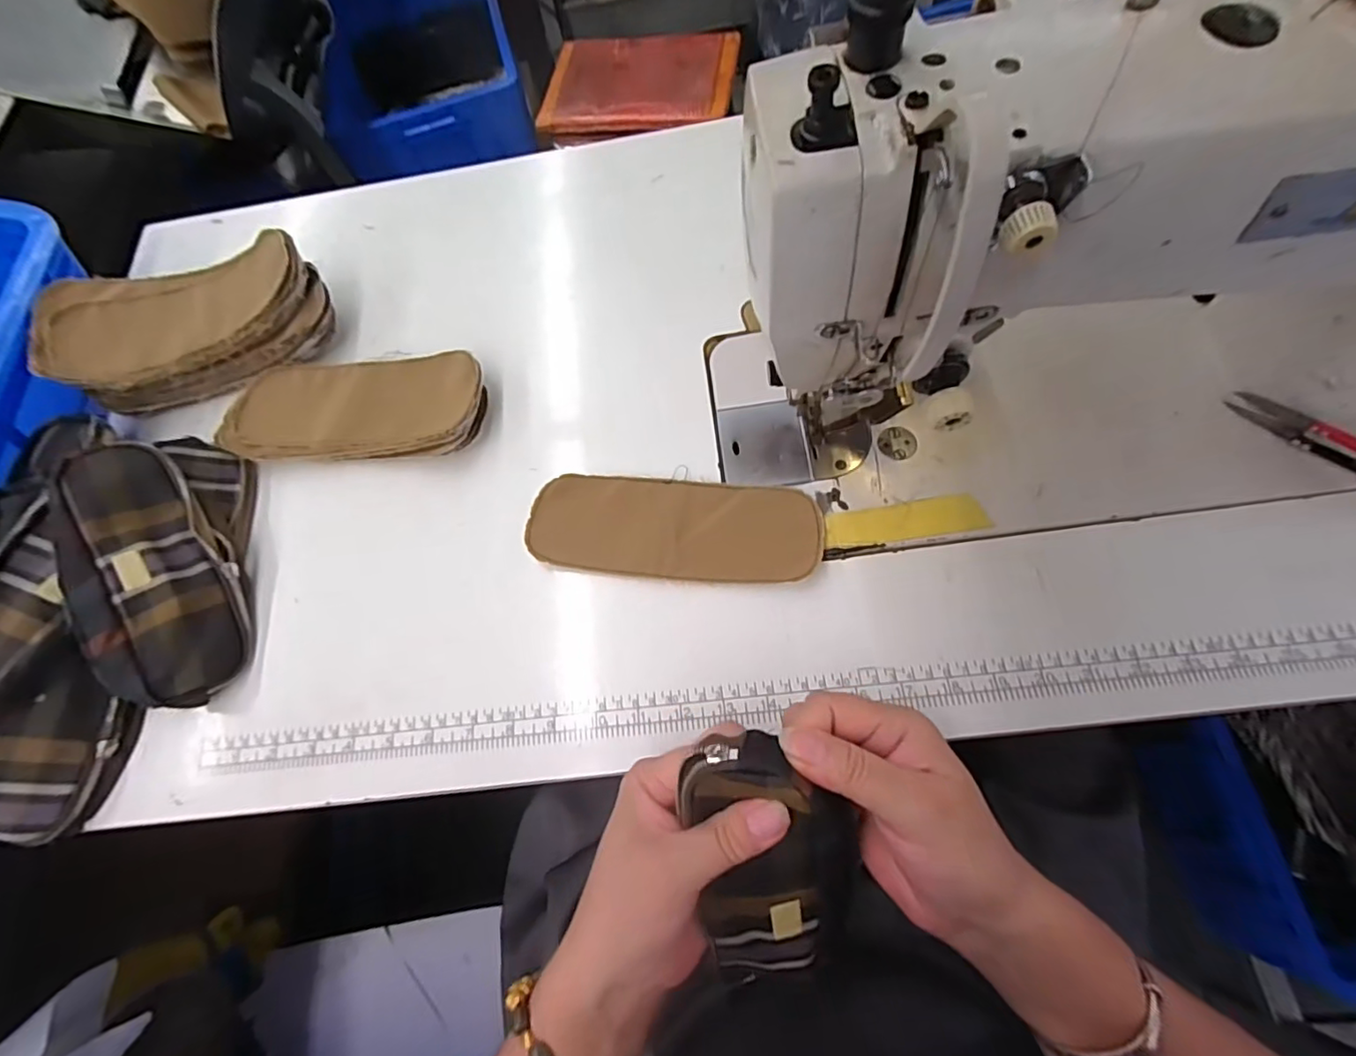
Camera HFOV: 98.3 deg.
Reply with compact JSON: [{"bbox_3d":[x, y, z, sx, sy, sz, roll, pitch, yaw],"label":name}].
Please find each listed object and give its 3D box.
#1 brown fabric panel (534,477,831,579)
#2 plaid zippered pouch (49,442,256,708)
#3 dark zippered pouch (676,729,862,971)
[{"bbox_3d":[-0.004,-0.002,0.379,0.187,0.010,0.064,4,69,9],"label":"brown fabric panel"},{"bbox_3d":[-0.350,0.029,0.388,0.081,0.033,0.183,-29,82,-9],"label":"plaid zippered pouch"},{"bbox_3d":[0.047,0.157,0.272,0.073,0.024,0.132,-14,108,-3],"label":"dark zippered pouch"}]

